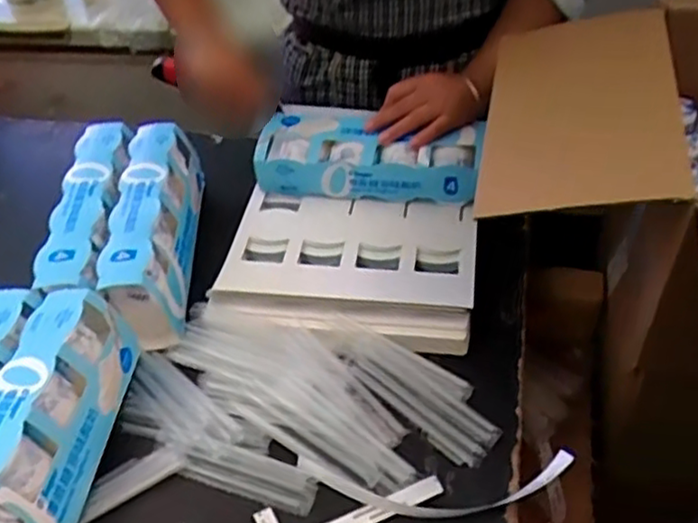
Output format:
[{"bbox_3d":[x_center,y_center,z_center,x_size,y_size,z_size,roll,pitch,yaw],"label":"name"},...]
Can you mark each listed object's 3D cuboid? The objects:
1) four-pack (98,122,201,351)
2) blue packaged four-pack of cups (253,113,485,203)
[{"bbox_3d":[-0.215,-0.043,0.766,0.072,0.091,0.268,-5,45,-1],"label":"four-pack"},{"bbox_3d":[0.027,-0.126,0.831,0.267,0.060,0.091,5,45,9],"label":"blue packaged four-pack of cups"}]

